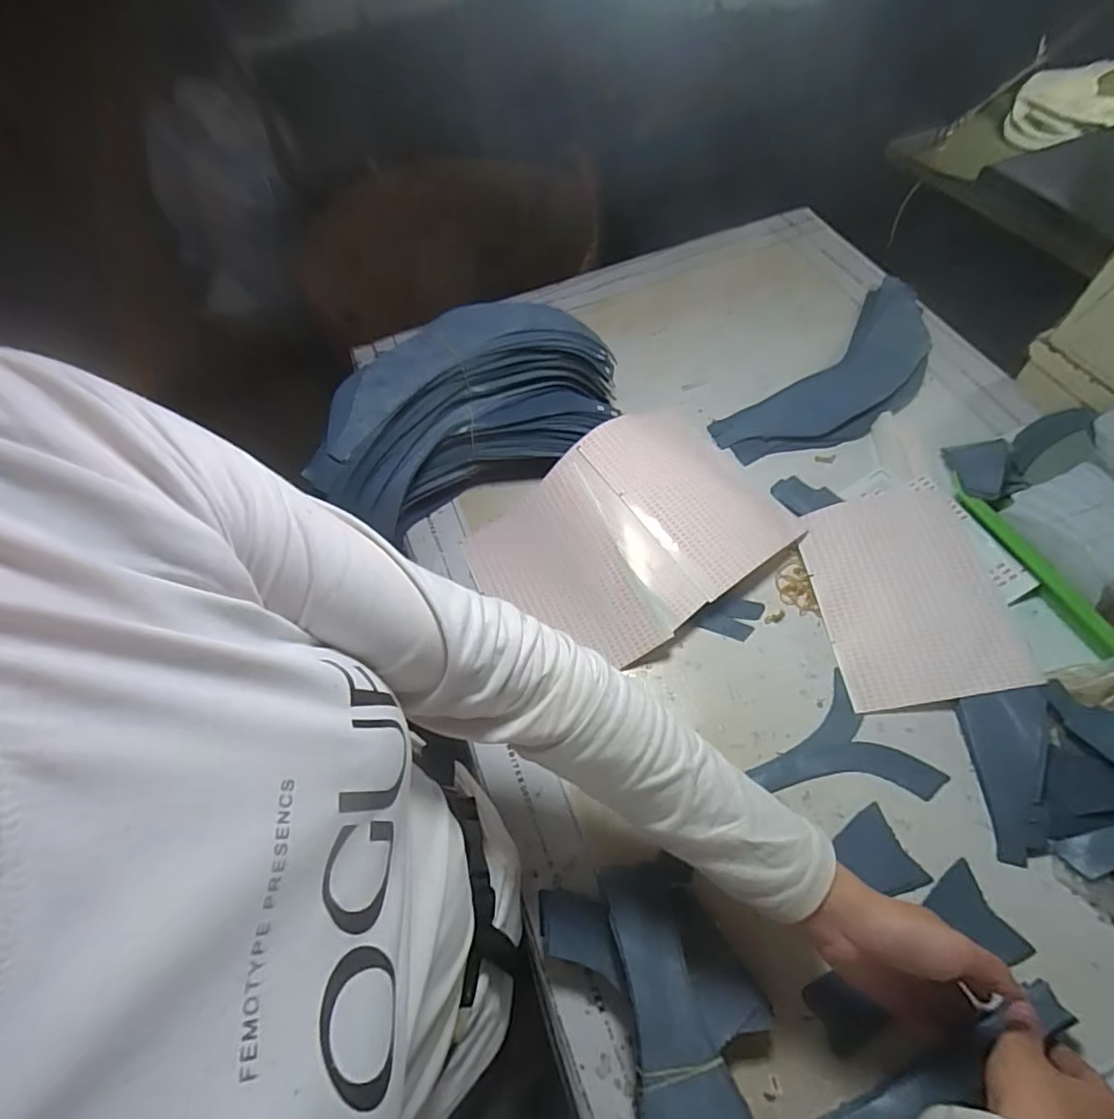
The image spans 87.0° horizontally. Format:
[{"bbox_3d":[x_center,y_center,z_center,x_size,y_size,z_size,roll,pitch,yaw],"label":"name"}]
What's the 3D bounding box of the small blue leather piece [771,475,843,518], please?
[{"bbox_3d":[0.260,-0.067,0.615,0.048,0.010,0.063,-34,62,-15],"label":"small blue leather piece"}]

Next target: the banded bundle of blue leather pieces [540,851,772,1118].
[{"bbox_3d":[0.073,0.294,0.391,0.113,0.056,0.170,-25,60,-10],"label":"banded bundle of blue leather pieces"}]

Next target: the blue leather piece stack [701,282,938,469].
[{"bbox_3d":[0.344,-0.216,0.695,0.348,0.021,0.129,-39,64,-17],"label":"blue leather piece stack"}]

